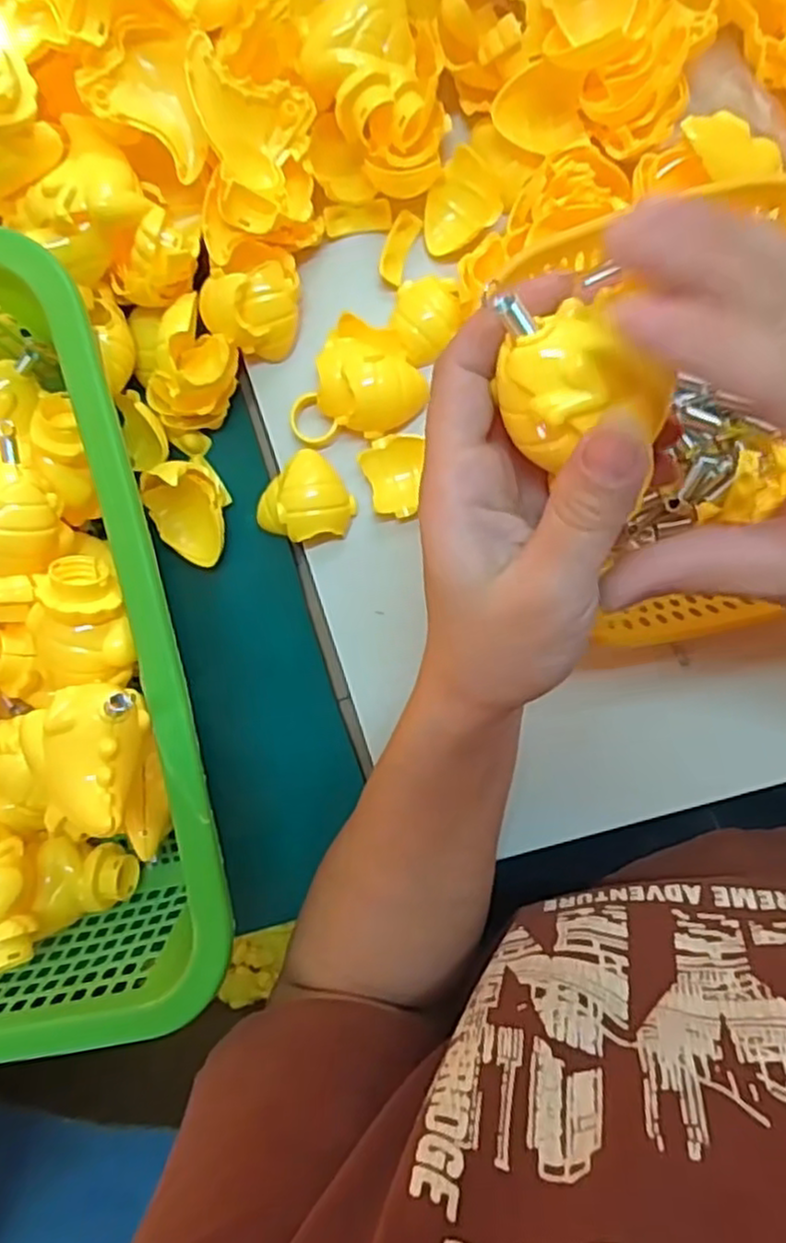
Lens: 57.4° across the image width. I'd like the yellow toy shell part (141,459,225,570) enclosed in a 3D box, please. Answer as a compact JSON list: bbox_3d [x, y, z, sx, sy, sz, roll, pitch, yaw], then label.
[{"bbox_3d":[-0.107,-0.054,0.366,0.039,0.034,0.050,-14,91,7],"label":"yellow toy shell part"}]

